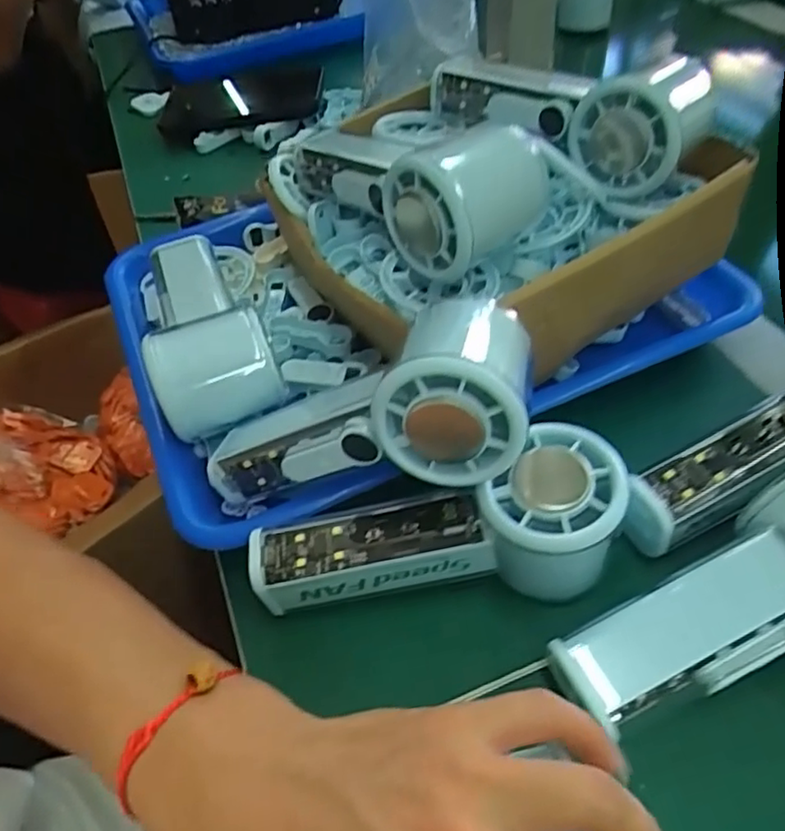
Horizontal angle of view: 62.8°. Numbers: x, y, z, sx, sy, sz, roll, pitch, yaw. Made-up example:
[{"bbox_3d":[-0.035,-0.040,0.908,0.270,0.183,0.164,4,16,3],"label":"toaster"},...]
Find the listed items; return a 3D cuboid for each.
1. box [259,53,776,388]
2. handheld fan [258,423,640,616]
[{"bbox_3d":[0.055,-0.122,0.351,0.205,0.108,0.190,-27,53,-16],"label":"box"},{"bbox_3d":[0.020,0.054,0.272,0.153,0.052,0.056,-15,49,10],"label":"handheld fan"}]

